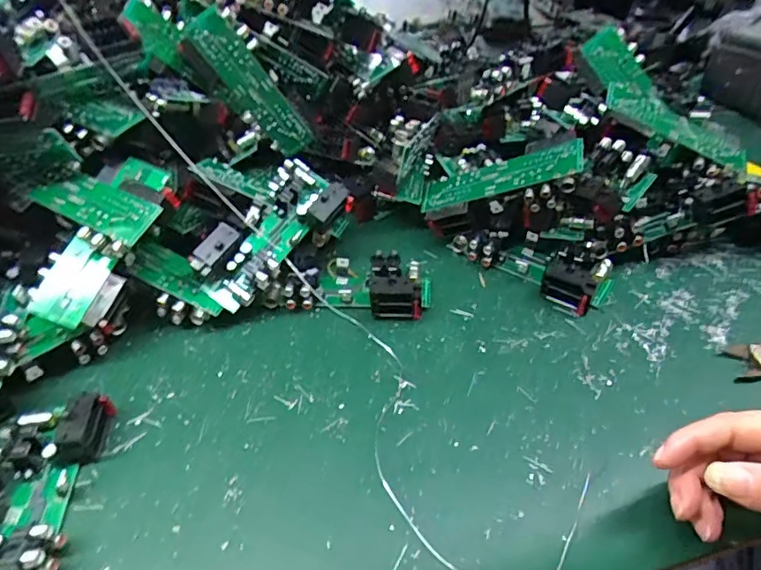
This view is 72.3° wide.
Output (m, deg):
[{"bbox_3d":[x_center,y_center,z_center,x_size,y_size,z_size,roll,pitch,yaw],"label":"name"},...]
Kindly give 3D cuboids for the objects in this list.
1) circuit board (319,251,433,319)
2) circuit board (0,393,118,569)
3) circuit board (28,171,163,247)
[{"bbox_3d":[-0.008,-0.004,0.443,0.097,0.034,0.055,9,46,12],"label":"circuit board"},{"bbox_3d":[-0.215,0.132,0.317,0.057,0.032,0.135,-5,44,-1],"label":"circuit board"},{"bbox_3d":[-0.211,-0.060,0.387,0.098,0.005,0.037,24,69,16],"label":"circuit board"}]

